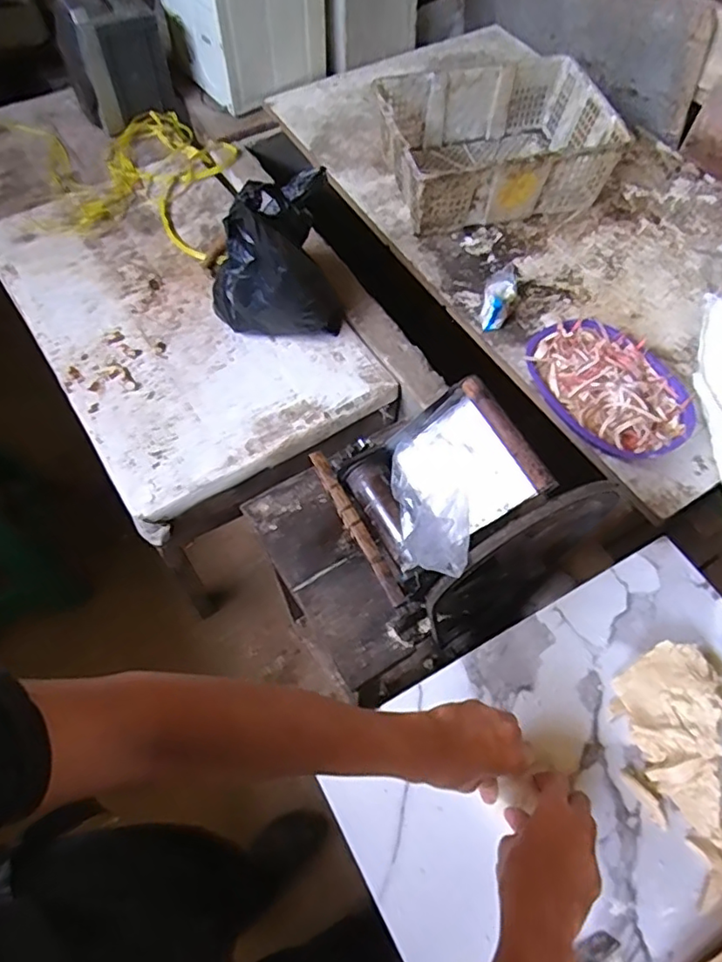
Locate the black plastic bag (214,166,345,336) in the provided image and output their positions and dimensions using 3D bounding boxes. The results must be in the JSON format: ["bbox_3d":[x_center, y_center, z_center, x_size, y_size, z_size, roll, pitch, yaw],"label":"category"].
[{"bbox_3d":[-0.166,-0.423,1.123,0.241,0.281,0.205,-11,61,-11],"label":"black plastic bag"}]

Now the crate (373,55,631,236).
[{"bbox_3d":[0.295,-0.756,1.344,0.466,0.184,0.349,-9,60,-10],"label":"crate"}]

